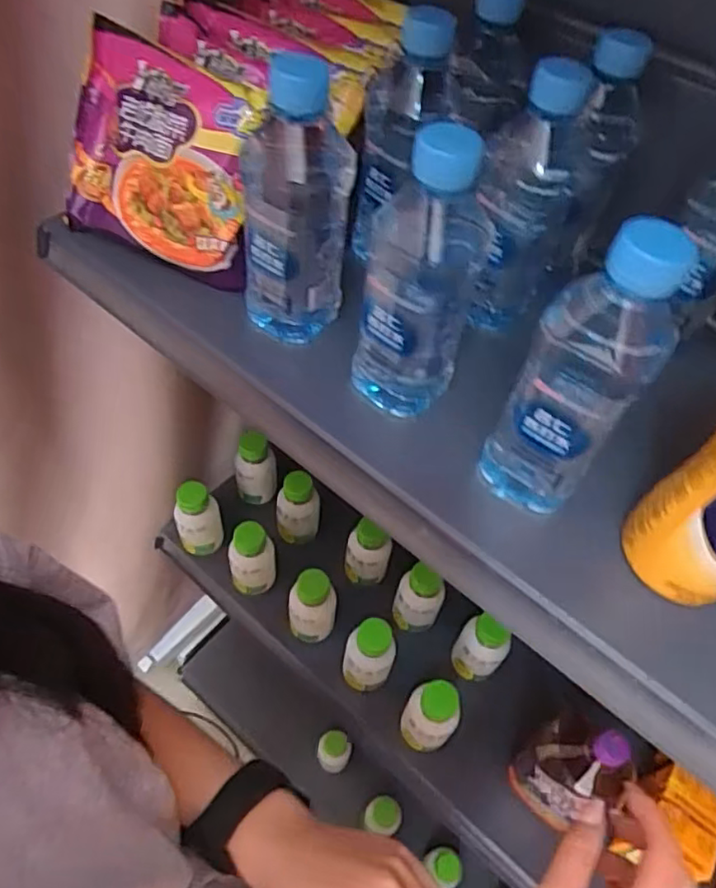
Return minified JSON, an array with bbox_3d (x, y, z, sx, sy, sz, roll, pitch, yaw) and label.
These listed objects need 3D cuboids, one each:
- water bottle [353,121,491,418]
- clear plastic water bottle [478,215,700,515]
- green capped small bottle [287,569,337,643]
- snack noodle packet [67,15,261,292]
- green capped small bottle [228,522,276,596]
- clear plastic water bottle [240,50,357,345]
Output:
[{"bbox_3d":[0.037,-0.095,0.364,0.057,0.175,0.060,20,54,10],"label":"water bottle"},{"bbox_3d":[0.114,-0.032,0.322,0.057,0.167,0.049,31,57,18],"label":"clear plastic water bottle"},{"bbox_3d":[-0.058,0.211,0.789,0.057,0.131,0.048,4,53,-2],"label":"green capped small bottle"},{"bbox_3d":[-0.145,-0.205,0.450,0.173,0.140,0.034,28,21,20],"label":"snack noodle packet"},{"bbox_3d":[-0.138,0.151,0.816,0.055,0.112,0.047,8,53,2],"label":"green capped small bottle"},{"bbox_3d":[-0.039,-0.151,0.394,0.067,0.176,0.069,0,53,-5],"label":"clear plastic water bottle"}]

